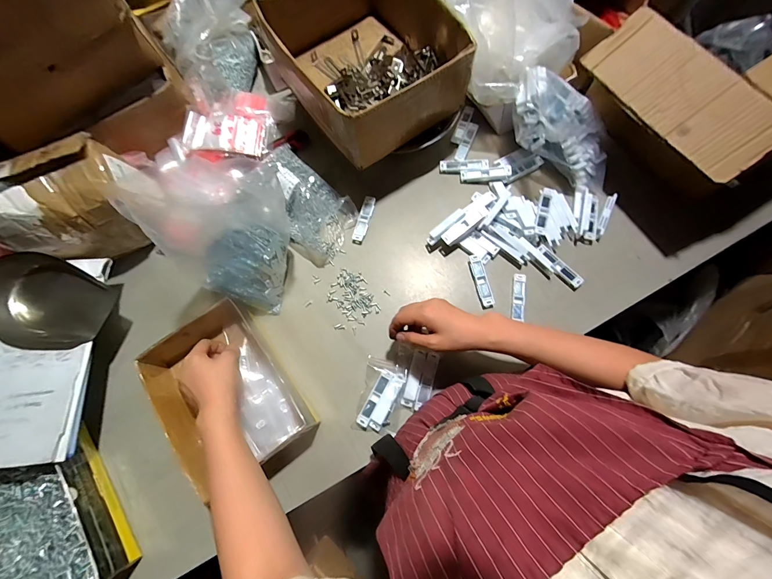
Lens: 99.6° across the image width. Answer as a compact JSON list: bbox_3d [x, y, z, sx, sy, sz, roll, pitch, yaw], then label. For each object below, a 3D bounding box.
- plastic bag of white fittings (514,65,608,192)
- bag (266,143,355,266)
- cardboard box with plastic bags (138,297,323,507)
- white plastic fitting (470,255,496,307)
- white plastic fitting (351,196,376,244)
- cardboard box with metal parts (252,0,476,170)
[{"bbox_3d":[0.326,-0.288,0.605,0.244,0.086,0.103,36,76,-20],"label":"plastic bag of white fittings"},{"bbox_3d":[-0.163,-0.170,0.621,0.224,0.087,0.135,41,79,13],"label":"bag"},{"bbox_3d":[-0.246,0.164,0.515,0.179,0.067,0.271,-35,75,-8],"label":"cardboard box with plastic bags"},{"bbox_3d":[0.174,-0.018,0.595,0.019,0.010,0.098,-12,74,-1],"label":"white plastic fitting"},{"bbox_3d":[-0.044,-0.136,0.640,0.025,0.014,0.099,15,75,7],"label":"white plastic fitting"},{"bbox_3d":[-0.037,-0.403,0.571,0.253,0.117,0.296,-35,75,-8],"label":"cardboard box with metal parts"}]

